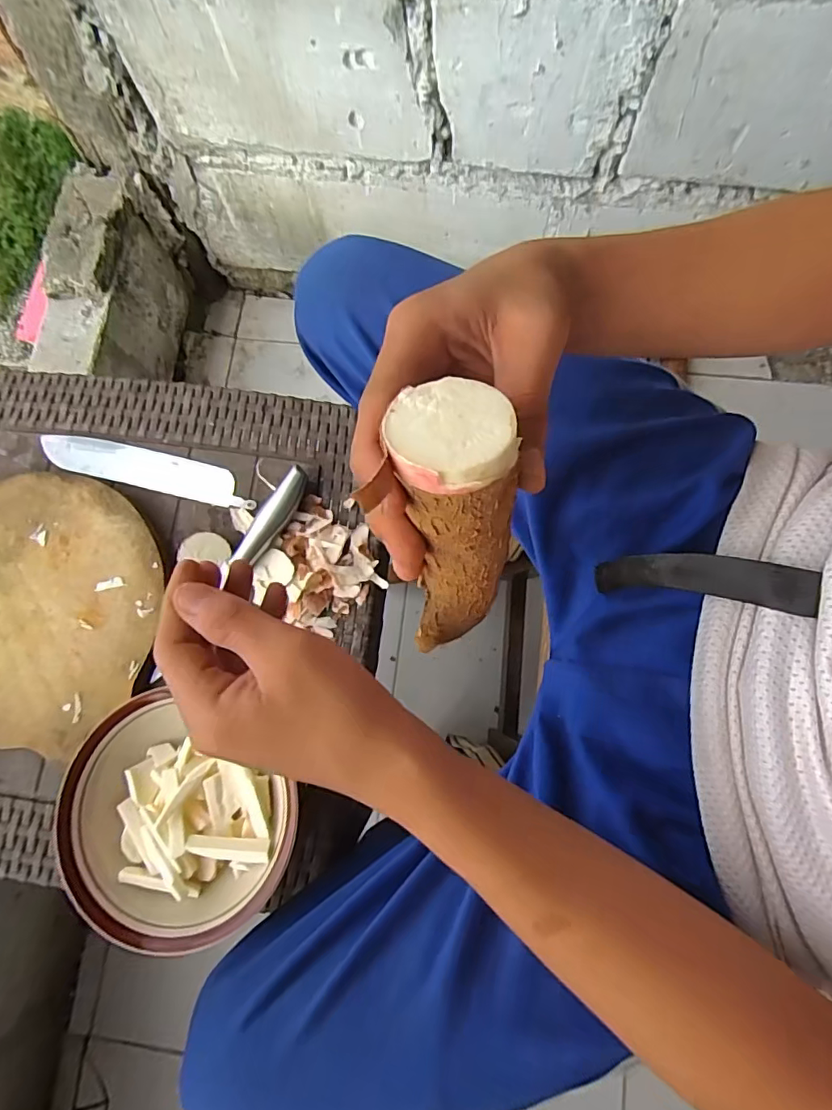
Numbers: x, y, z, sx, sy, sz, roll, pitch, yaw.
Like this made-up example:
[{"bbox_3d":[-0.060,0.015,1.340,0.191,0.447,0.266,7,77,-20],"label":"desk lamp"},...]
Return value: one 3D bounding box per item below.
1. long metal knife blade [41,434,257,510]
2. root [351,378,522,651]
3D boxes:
[{"bbox_3d":[-0.252,-0.081,0.489,0.206,0.005,0.038,12,78,4],"label":"long metal knife blade"},{"bbox_3d":[0.013,-0.003,0.213,0.048,0.129,0.040,-14,56,-2],"label":"root"}]

